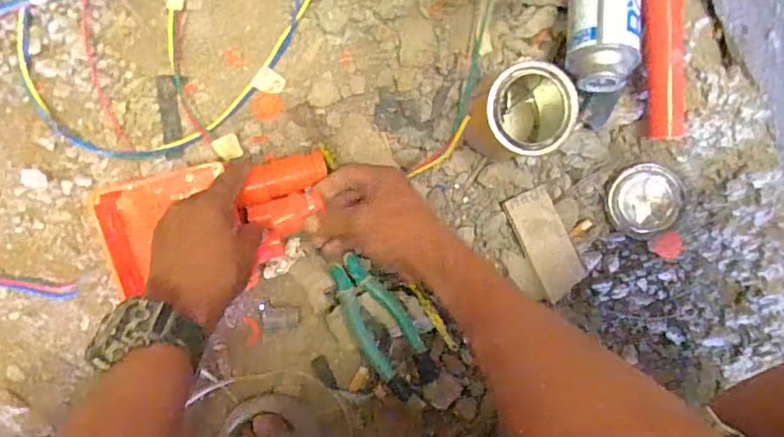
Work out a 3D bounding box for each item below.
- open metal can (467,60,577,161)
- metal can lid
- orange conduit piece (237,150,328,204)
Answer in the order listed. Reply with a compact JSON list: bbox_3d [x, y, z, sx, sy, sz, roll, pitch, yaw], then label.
[{"bbox_3d":[0.128,-0.105,0.525,0.095,0.105,0.086,-7,94,-6],"label":"open metal can"},{"bbox_3d":[0.268,-0.019,0.566,0.074,0.006,0.077,1,95,13],"label":"metal can lid"},{"bbox_3d":[-0.104,-0.041,0.522,0.080,0.030,0.035,-16,96,-6],"label":"orange conduit piece"}]

